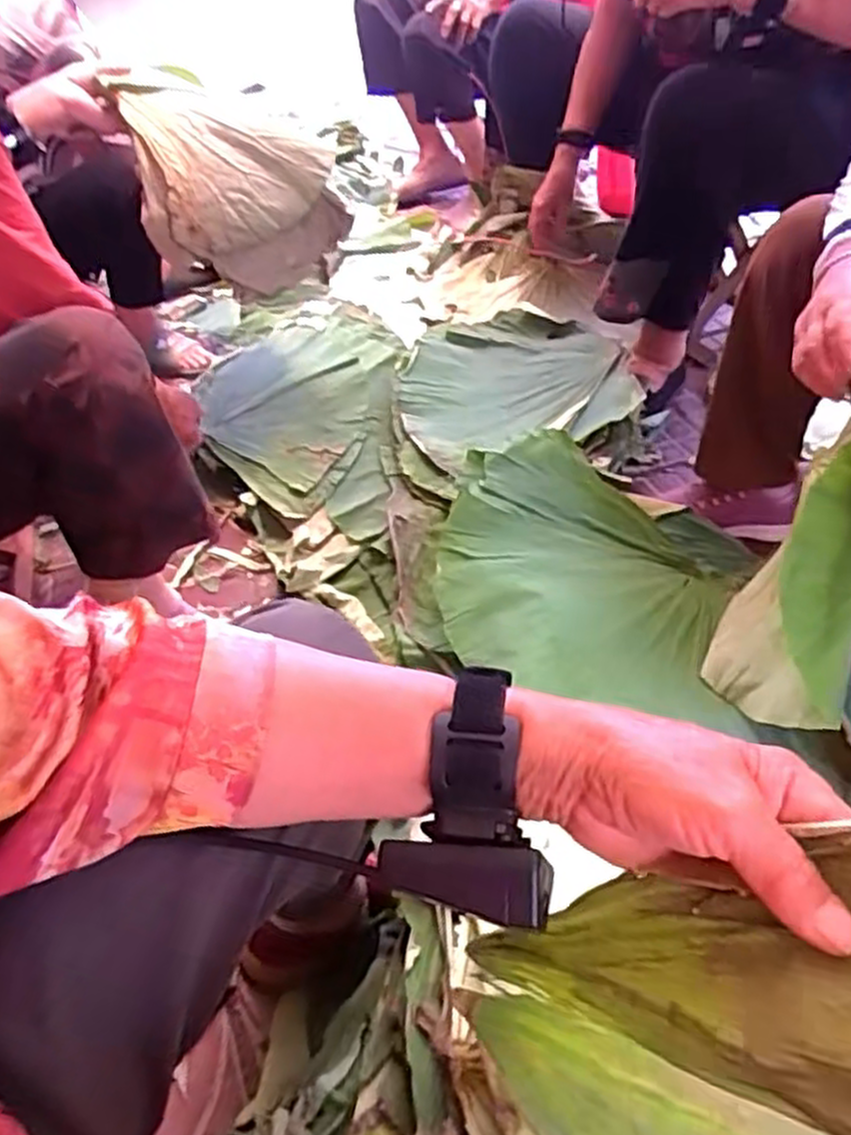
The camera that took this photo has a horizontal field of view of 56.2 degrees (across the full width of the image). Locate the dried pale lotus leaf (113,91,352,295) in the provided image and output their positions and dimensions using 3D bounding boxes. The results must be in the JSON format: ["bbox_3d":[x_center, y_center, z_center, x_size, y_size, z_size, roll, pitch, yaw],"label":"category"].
[{"bbox_3d":[-0.240,-0.480,1.062,0.254,0.241,0.108,-14,47,-8],"label":"dried pale lotus leaf"}]

